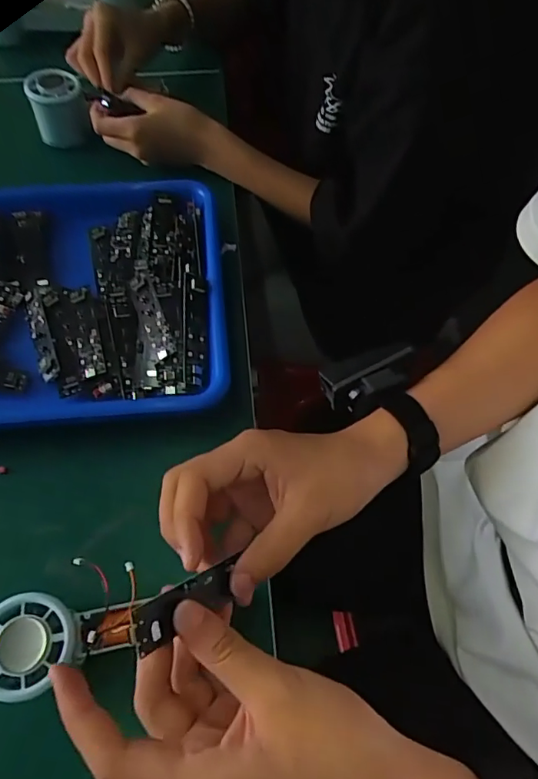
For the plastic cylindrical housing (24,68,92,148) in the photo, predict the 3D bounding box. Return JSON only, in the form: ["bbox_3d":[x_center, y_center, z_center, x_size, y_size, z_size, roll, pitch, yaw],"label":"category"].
[{"bbox_3d":[-0.227,-0.307,0.551,0.055,0.061,0.053,0,63,1],"label":"plastic cylindrical housing"}]

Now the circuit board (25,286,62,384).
[{"bbox_3d":[-0.196,-0.050,0.436,0.018,0.008,0.095,-21,65,-10],"label":"circuit board"}]

